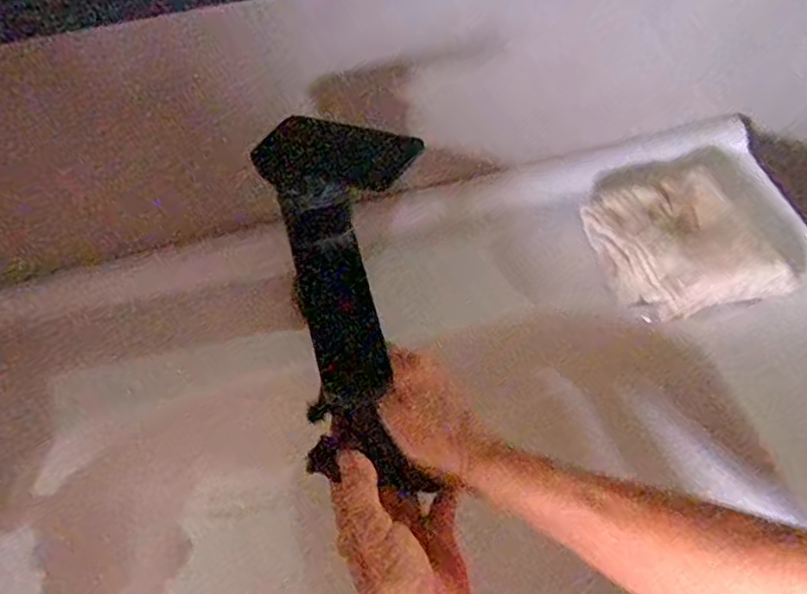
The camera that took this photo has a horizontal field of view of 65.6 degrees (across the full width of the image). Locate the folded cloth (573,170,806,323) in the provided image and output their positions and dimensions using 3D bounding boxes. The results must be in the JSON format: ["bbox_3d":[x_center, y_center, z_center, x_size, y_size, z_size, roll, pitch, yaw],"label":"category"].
[{"bbox_3d":[0.219,-0.044,0.502,0.124,0.022,0.125,-13,59,-8],"label":"folded cloth"}]

